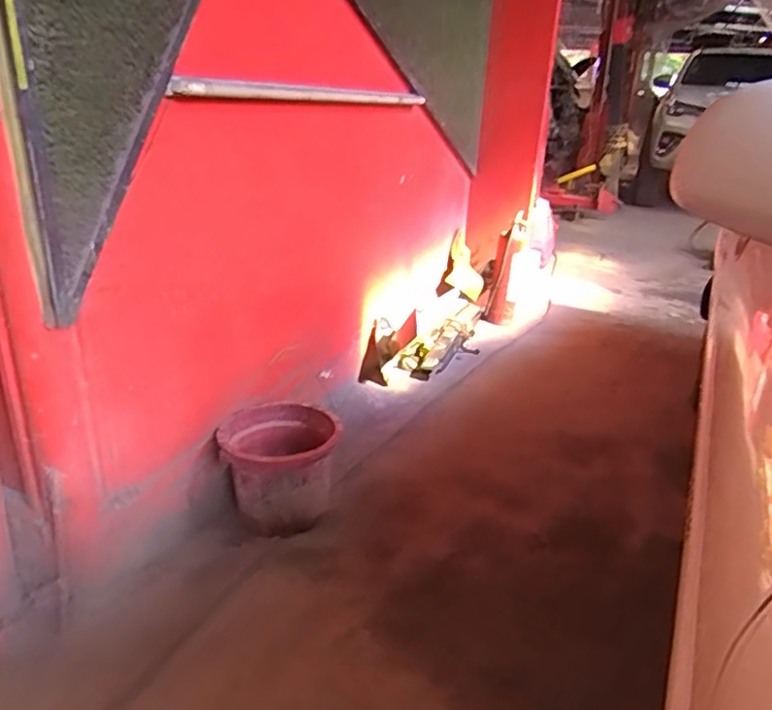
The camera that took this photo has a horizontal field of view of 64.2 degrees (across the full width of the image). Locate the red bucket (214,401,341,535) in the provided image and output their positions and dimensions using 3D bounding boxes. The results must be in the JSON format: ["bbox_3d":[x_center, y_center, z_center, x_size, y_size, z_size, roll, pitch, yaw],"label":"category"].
[{"bbox_3d":[-0.244,0.267,1.459,0.254,0.236,0.263,3,24,-1],"label":"red bucket"}]

